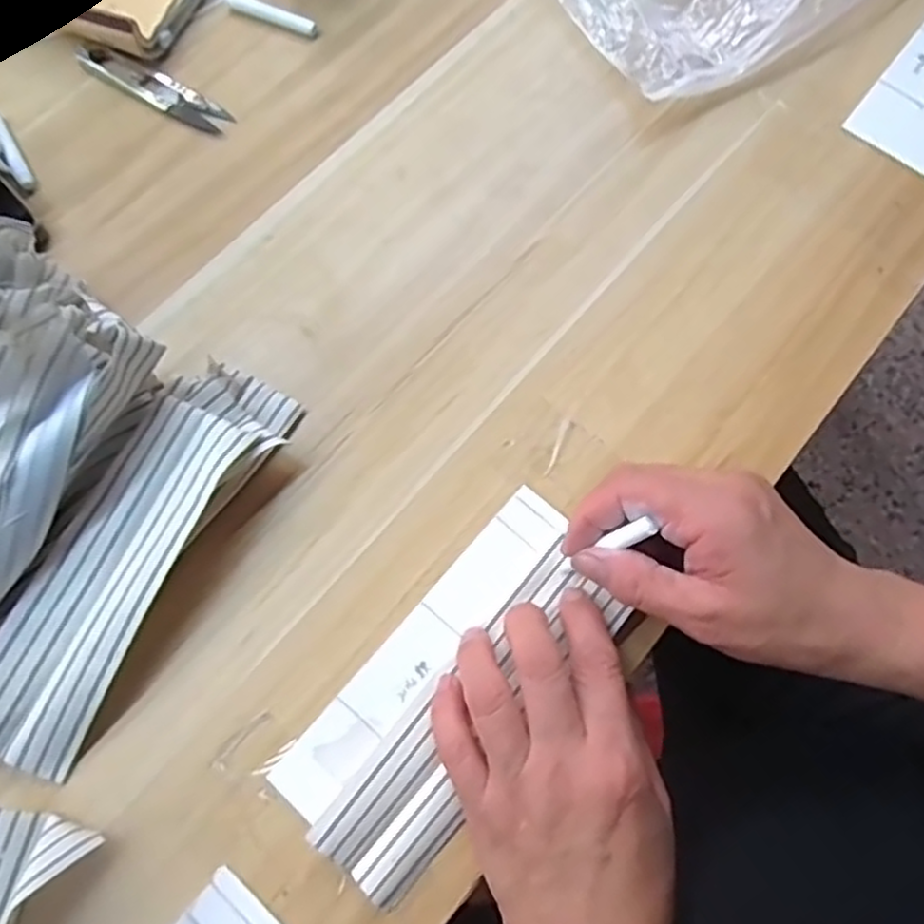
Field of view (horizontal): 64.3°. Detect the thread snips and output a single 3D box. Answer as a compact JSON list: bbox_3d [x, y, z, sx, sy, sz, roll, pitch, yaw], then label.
[{"bbox_3d":[-0.180,-0.218,0.429,0.099,0.006,0.023,27,74,7],"label":"thread snips"}]

